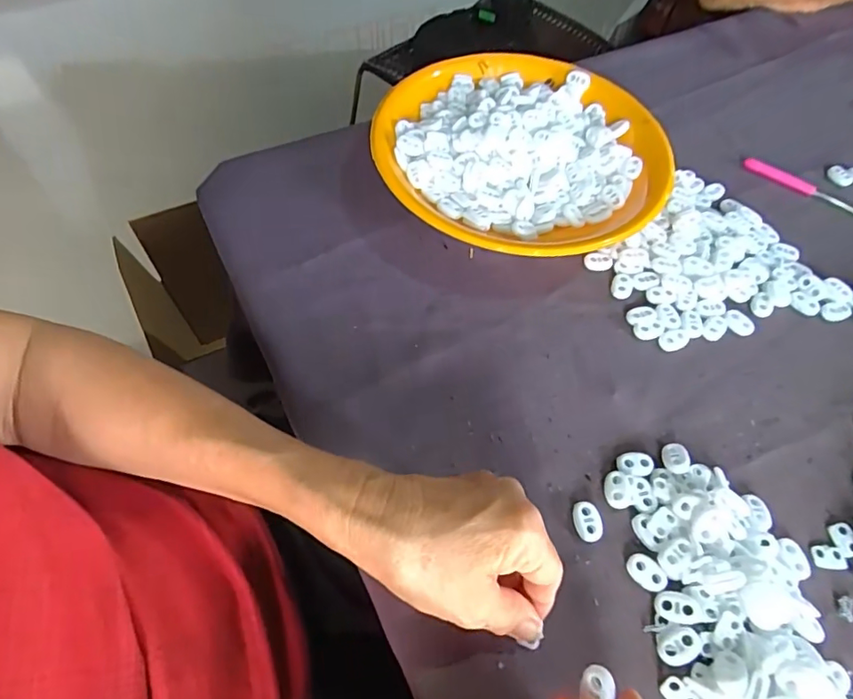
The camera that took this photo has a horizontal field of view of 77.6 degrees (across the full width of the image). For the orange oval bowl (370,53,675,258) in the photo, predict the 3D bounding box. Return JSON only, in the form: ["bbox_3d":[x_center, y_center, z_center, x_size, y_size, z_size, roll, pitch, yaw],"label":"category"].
[{"bbox_3d":[0.079,-0.163,0.448,0.229,0.043,0.235,20,59,9],"label":"orange oval bowl"}]

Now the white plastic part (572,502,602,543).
[{"bbox_3d":[0.095,0.101,0.312,0.015,0.006,0.022,-7,58,-8],"label":"white plastic part"}]

